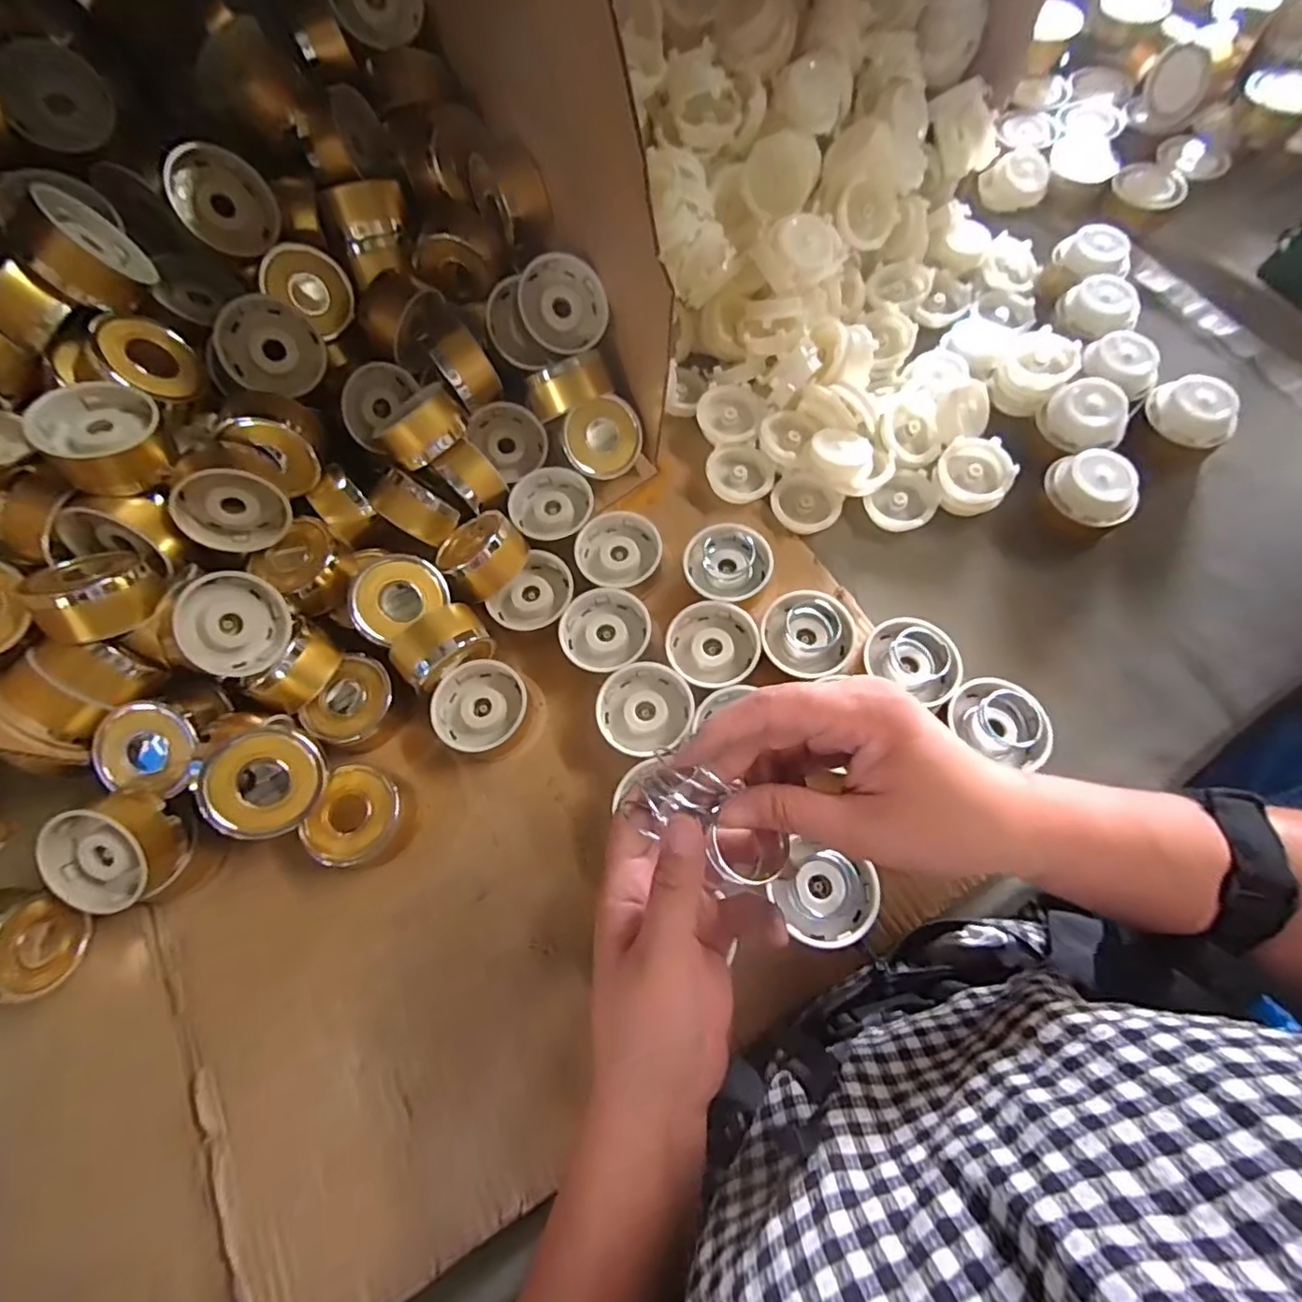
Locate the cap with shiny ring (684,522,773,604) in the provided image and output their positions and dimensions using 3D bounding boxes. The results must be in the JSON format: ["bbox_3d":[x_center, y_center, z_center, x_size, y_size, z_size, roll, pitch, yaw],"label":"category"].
[{"bbox_3d":[0.060,-0.068,0.478,0.064,0.033,0.057,-19,68,-3],"label":"cap with shiny ring"}]

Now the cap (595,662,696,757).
[{"bbox_3d":[-0.004,0.042,0.443,0.066,0.031,0.061,-2,68,4],"label":"cap"}]

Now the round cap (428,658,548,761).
[{"bbox_3d":[-0.120,0.042,0.448,0.071,0.028,0.069,36,75,17],"label":"round cap"}]

